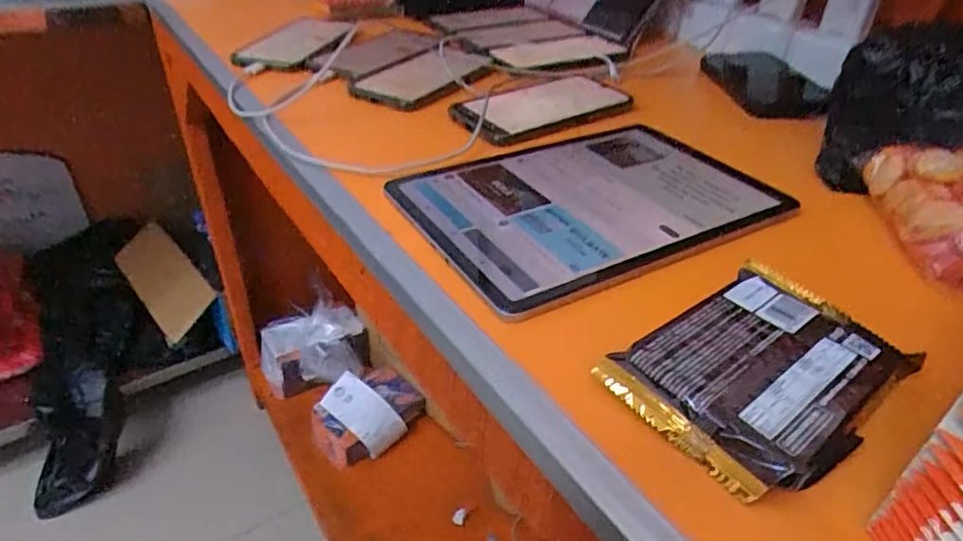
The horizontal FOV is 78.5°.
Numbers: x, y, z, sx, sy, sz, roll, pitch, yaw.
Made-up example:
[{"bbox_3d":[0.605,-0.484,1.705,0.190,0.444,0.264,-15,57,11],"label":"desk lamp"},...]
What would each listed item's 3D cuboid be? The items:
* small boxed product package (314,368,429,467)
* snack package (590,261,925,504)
[{"bbox_3d":[-0.224,0.274,1.116,0.161,0.188,0.060,41,9,-4],"label":"small boxed product package"},{"bbox_3d":[0.131,0.046,0.273,0.124,0.020,0.088,-21,43,-31],"label":"snack package"}]

